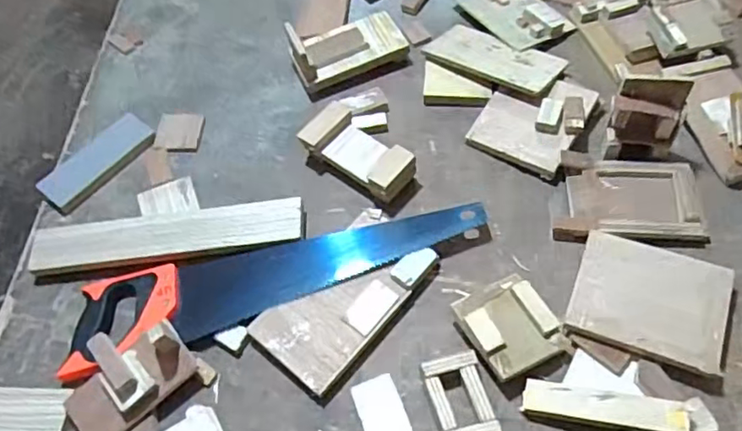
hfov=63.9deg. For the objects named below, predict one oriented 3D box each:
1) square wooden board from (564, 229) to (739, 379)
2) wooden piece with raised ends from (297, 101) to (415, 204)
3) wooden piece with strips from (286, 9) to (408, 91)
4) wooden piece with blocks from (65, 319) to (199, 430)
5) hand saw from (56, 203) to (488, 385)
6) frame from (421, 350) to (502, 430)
[{"bbox_3d":[0.315,0.092,0.667,0.158,0.009,0.134,15,59,19],"label":"square wooden board"},{"bbox_3d":[-0.015,-0.084,0.805,0.161,0.047,0.083,33,65,23],"label":"wooden piece with raised ends"},{"bbox_3d":[-0.034,-0.261,0.902,0.169,0.072,0.090,-25,59,-11],"label":"wooden piece with strips"},{"bbox_3d":[-0.271,0.175,0.652,0.137,0.065,0.081,-39,62,-19],"label":"wooden piece with blocks"},{"bbox_3d":[-0.108,0.080,0.724,0.511,0.023,0.109,-12,57,-3],"label":"hand saw"},{"bbox_3d":[0.096,0.195,0.630,0.062,0.025,0.092,-15,57,-5],"label":"frame"}]

